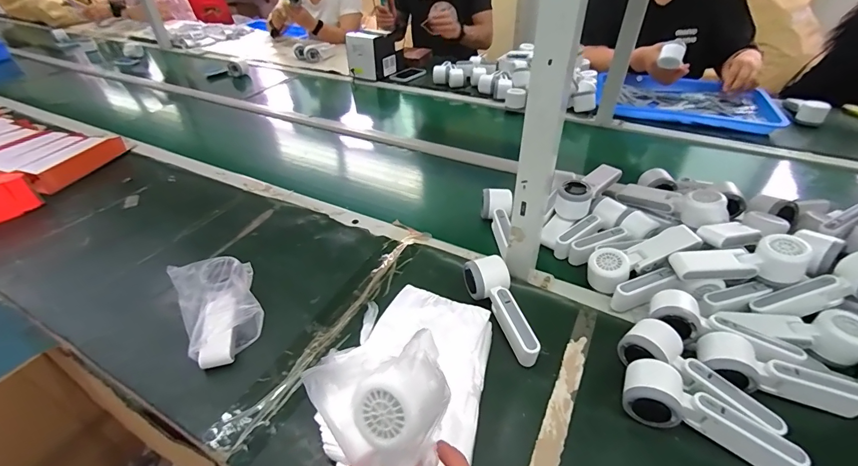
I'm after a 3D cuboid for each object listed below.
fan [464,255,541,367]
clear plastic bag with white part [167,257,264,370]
[{"bbox_3d":[0.099,0.106,0.544,0.060,0.057,0.164,-11,41,-9],"label":"fan"},{"bbox_3d":[-0.305,0.106,0.571,0.103,0.064,0.174,-23,44,-21],"label":"clear plastic bag with white part"}]

